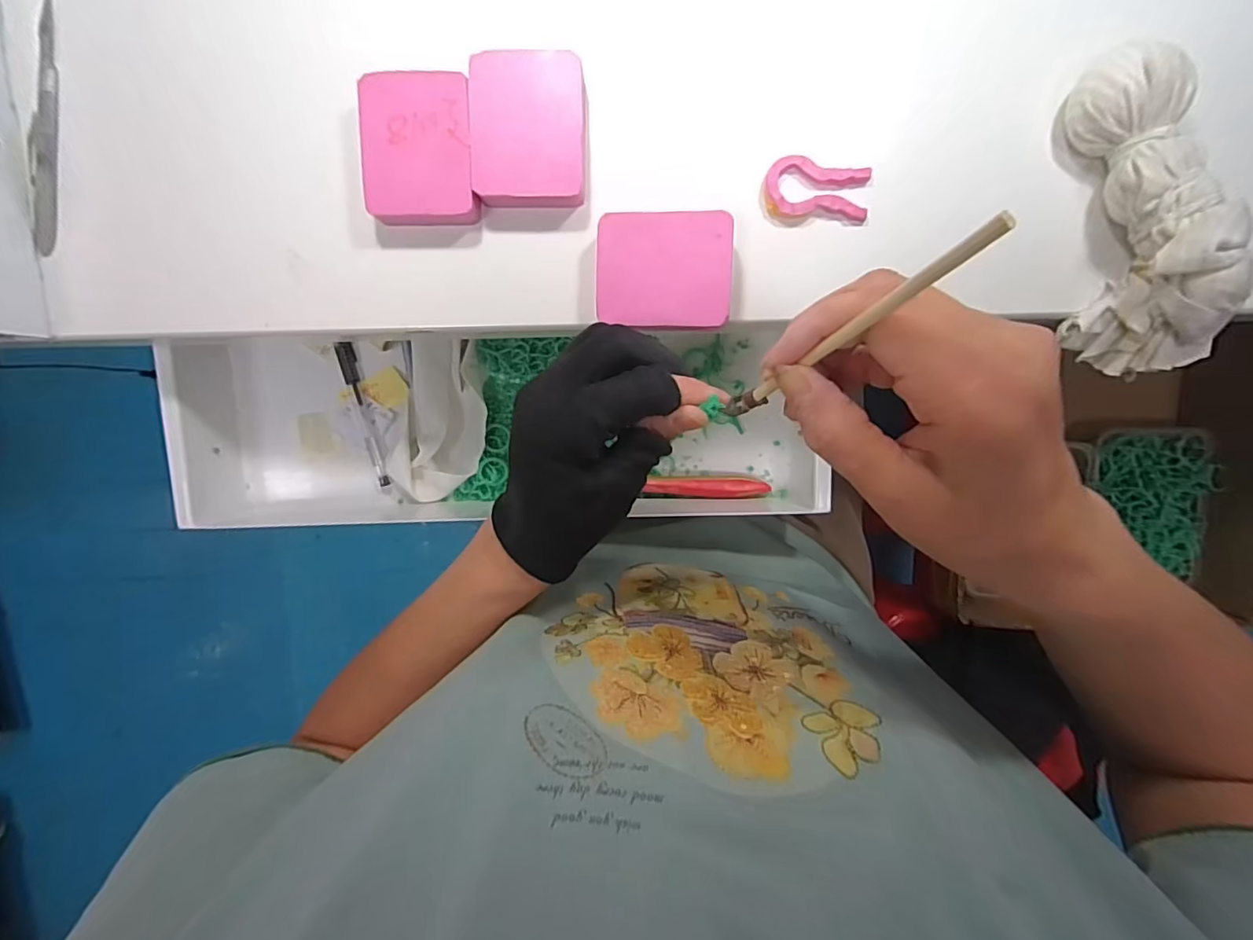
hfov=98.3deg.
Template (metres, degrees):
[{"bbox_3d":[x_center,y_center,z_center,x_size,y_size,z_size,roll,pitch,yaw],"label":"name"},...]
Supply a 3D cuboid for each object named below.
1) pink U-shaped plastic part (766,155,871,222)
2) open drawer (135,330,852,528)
[{"bbox_3d":[0.104,-0.152,0.294,0.054,0.006,0.029,5,96,1],"label":"pink U-shaped plastic part"},{"bbox_3d":[-0.087,-0.032,0.403,0.458,0.077,0.192,-2,97,2],"label":"open drawer"}]

